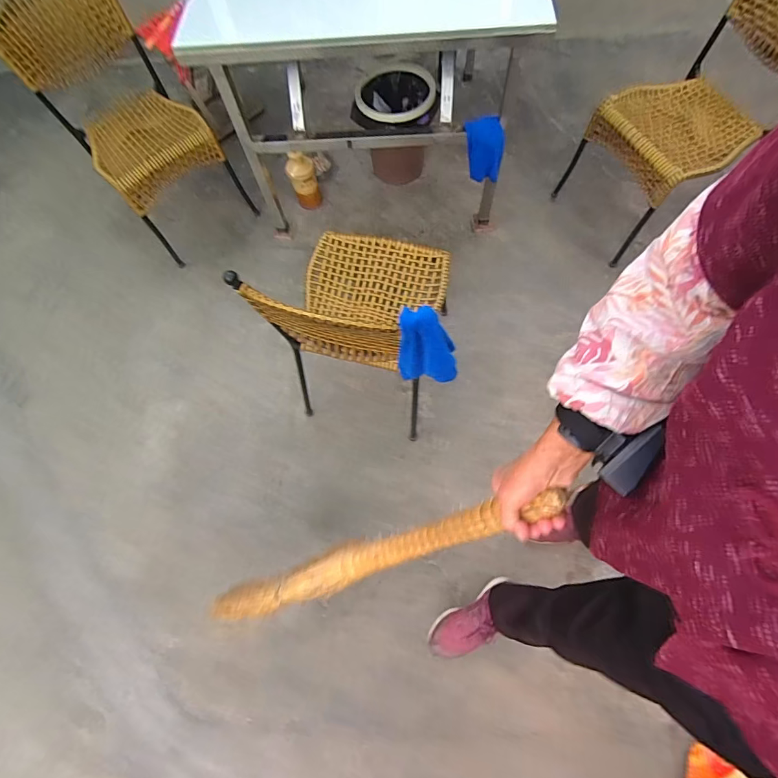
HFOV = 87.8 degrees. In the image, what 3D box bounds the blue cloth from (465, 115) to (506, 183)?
[{"bbox_3d":[0.257,-0.650,1.117,0.112,0.163,0.050,9,70,7],"label":"blue cloth"}]

